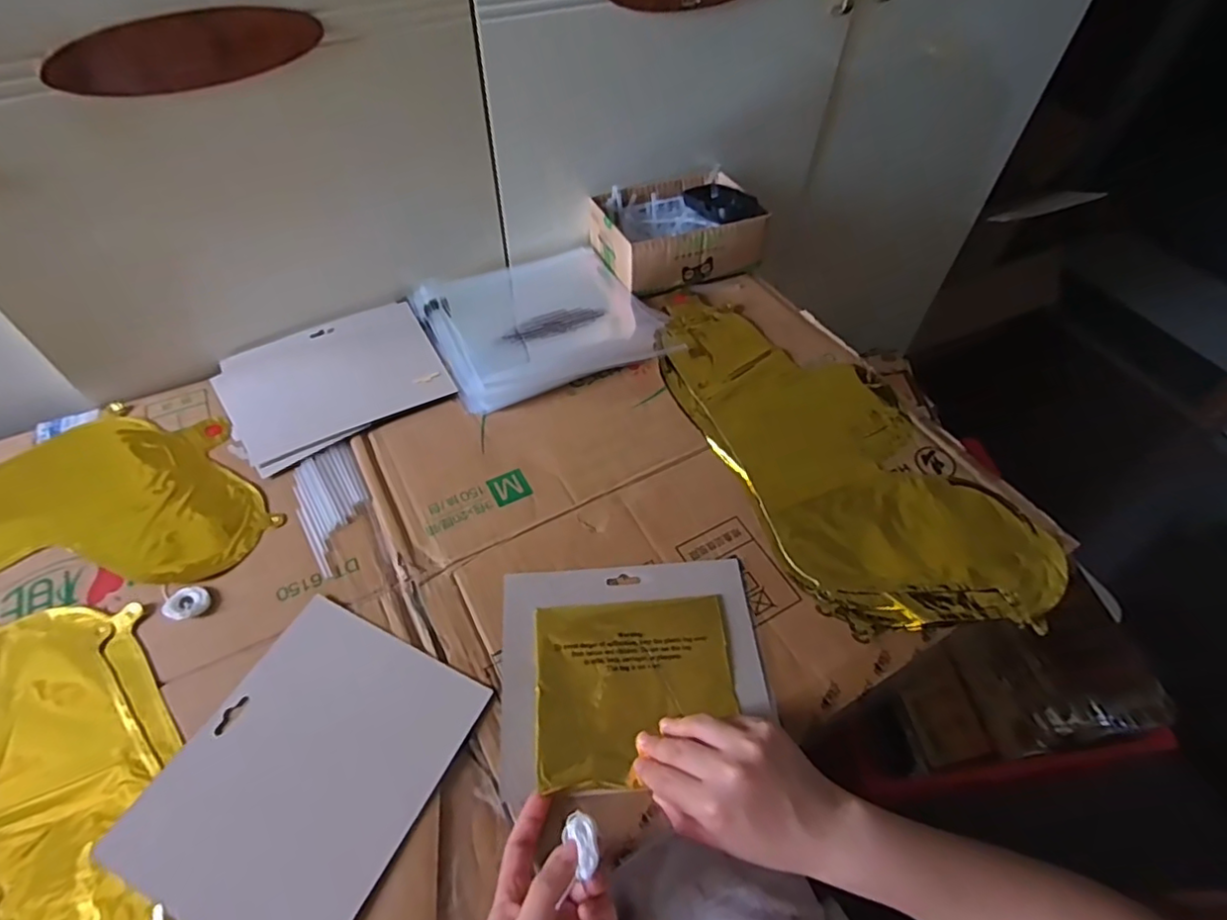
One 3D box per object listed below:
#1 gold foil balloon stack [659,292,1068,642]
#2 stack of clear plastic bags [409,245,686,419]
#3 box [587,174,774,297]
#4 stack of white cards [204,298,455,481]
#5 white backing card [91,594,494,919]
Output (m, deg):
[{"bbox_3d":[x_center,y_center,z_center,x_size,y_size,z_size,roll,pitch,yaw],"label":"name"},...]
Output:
[{"bbox_3d":[0.204,-0.024,0.596,0.218,0.023,0.431,-19,55,-16],"label":"gold foil balloon stack"},{"bbox_3d":[-0.085,-0.165,0.684,0.238,0.026,0.224,-19,55,-16],"label":"stack of clear plastic bags"},{"bbox_3d":[0.075,-0.280,0.742,0.185,0.080,0.137,-18,55,-15],"label":"box"},{"bbox_3d":[-0.288,-0.088,0.625,0.202,0.009,0.175,-29,58,-22],"label":"stack of white cards"},{"bbox_3d":[-0.204,0.207,0.411,0.167,0.007,0.192,24,54,13],"label":"white backing card"}]

